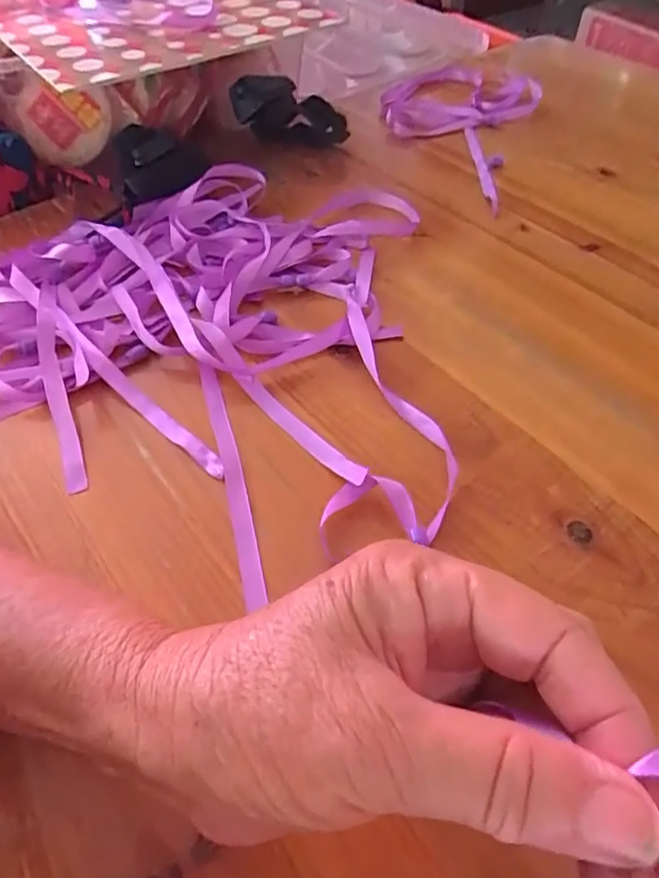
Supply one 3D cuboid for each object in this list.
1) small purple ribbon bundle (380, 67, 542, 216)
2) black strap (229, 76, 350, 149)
[{"bbox_3d":[0.110,-0.295,0.531,0.141,0.014,0.260,17,54,15],"label":"small purple ribbon bundle"},{"bbox_3d":[-0.033,-0.285,0.514,0.102,0.044,0.036,21,54,2],"label":"black strap"}]

